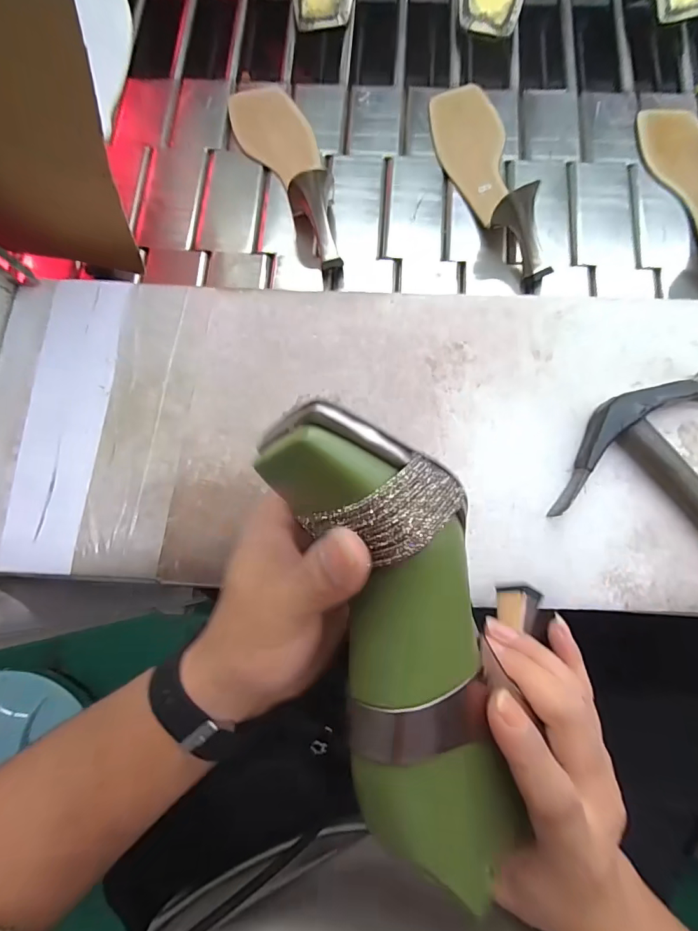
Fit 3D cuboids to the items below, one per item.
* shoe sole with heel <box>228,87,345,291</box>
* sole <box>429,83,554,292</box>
[{"bbox_3d":[-0.061,-0.300,0.443,0.075,0.057,0.248,-17,77,-3],"label":"shoe sole with heel"},{"bbox_3d":[0.144,-0.296,0.438,0.071,0.057,0.246,-16,77,-3],"label":"sole"}]

